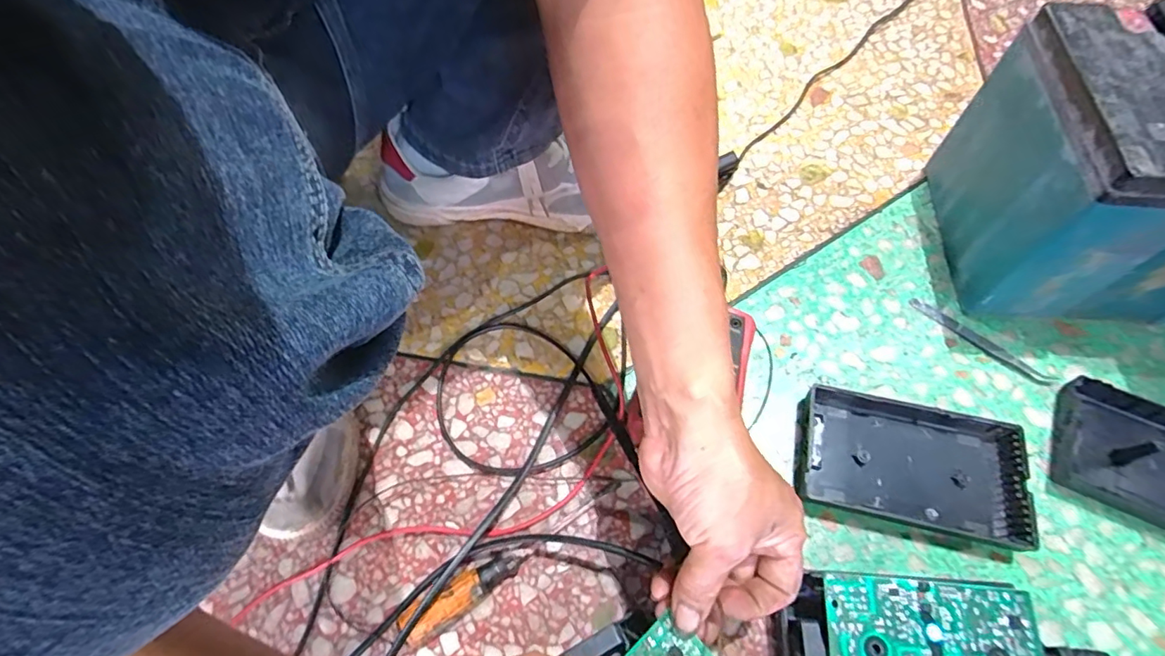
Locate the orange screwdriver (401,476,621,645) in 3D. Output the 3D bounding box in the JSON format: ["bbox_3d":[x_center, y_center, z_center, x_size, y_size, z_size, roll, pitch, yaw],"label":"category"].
[{"bbox_3d":[-0.047,0.156,0.372,0.168,0.029,0.028,-30,64,-14],"label":"orange screwdriver"}]

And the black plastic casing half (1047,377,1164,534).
[{"bbox_3d":[0.436,0.104,0.393,0.158,0.017,0.093,23,64,15],"label":"black plastic casing half"}]

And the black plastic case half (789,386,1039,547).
[{"bbox_3d":[0.242,0.100,0.399,0.155,0.021,0.089,11,62,8],"label":"black plastic case half"}]

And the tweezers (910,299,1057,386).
[{"bbox_3d":[0.330,0.010,0.448,0.115,0.004,0.014,38,69,21],"label":"tweezers"}]

